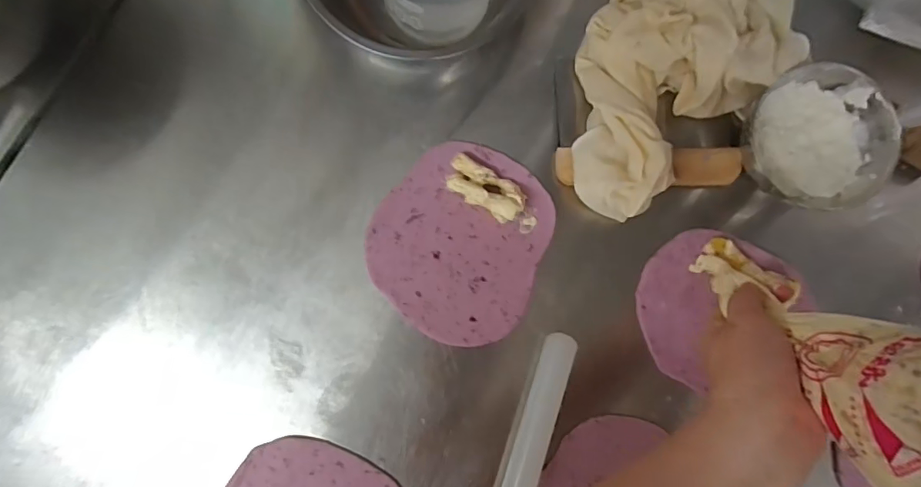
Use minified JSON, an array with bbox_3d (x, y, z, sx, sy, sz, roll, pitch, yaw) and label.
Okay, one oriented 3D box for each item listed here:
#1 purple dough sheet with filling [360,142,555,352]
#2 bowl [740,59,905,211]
[{"bbox_3d":[0.003,-0.002,0.394,0.140,0.023,0.151,37,87,1],"label":"purple dough sheet with filling"},{"bbox_3d":[0.276,-0.083,0.388,0.105,0.048,0.105,13,87,0],"label":"bowl"}]

